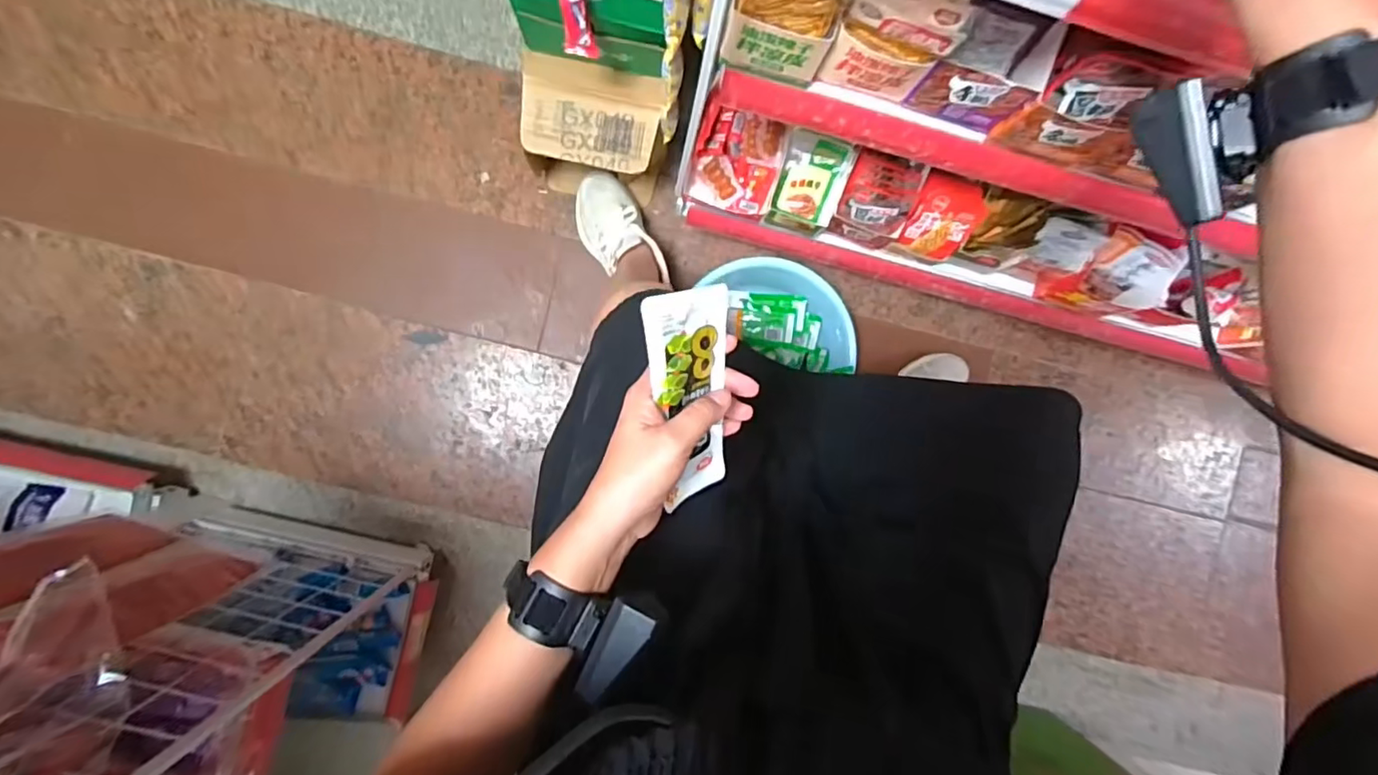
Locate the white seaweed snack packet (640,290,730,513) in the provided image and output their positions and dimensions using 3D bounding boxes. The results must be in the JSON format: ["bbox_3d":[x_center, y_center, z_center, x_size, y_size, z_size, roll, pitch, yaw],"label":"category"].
[{"bbox_3d":[0.001,0.007,0.402,0.068,0.009,0.149,-21,119,-40],"label":"white seaweed snack packet"}]

